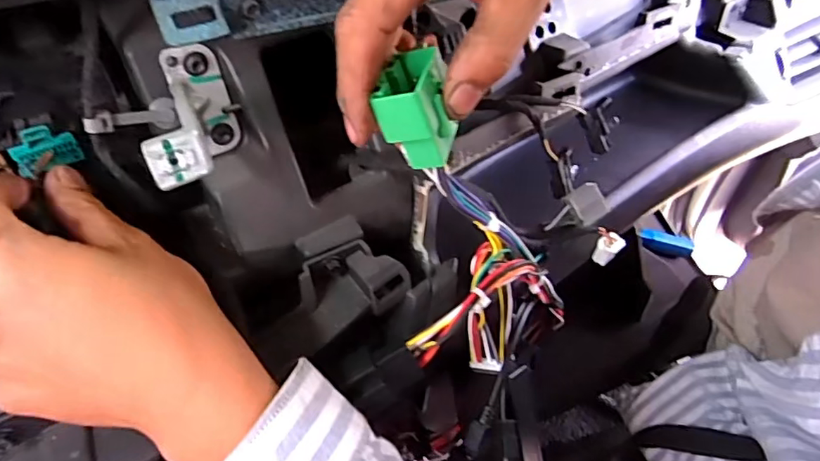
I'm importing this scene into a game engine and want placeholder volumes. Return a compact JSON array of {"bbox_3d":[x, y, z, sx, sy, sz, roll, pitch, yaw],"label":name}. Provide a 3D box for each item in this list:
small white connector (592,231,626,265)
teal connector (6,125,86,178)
[{"bbox_3d":[0.135,0.012,0.361,0.015,0.024,0.012,36,58,21],"label":"small white connector"},{"bbox_3d":[-0.186,-0.043,0.270,0.029,0.023,0.011,-29,44,-23],"label":"teal connector"}]

